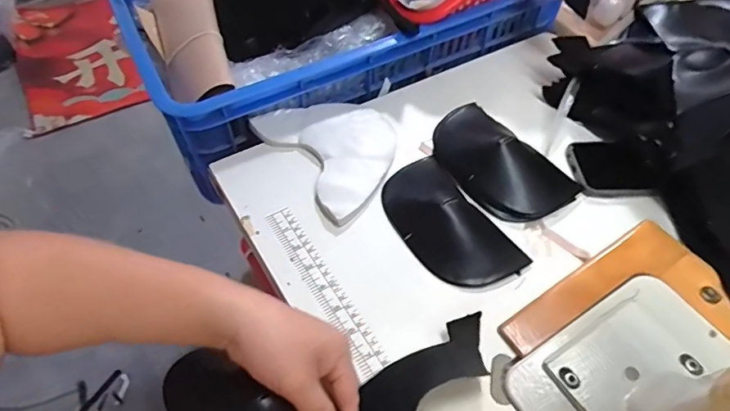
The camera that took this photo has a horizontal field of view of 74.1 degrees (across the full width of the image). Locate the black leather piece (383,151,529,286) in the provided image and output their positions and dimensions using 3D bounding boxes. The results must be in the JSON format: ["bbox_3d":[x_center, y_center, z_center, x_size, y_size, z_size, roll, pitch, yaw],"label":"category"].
[{"bbox_3d":[0.079,0.014,0.487,0.085,0.026,0.160,-28,58,-20],"label":"black leather piece"}]

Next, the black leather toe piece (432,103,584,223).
[{"bbox_3d":[0.142,-0.052,0.530,0.099,0.039,0.173,-37,62,-25],"label":"black leather toe piece"}]

